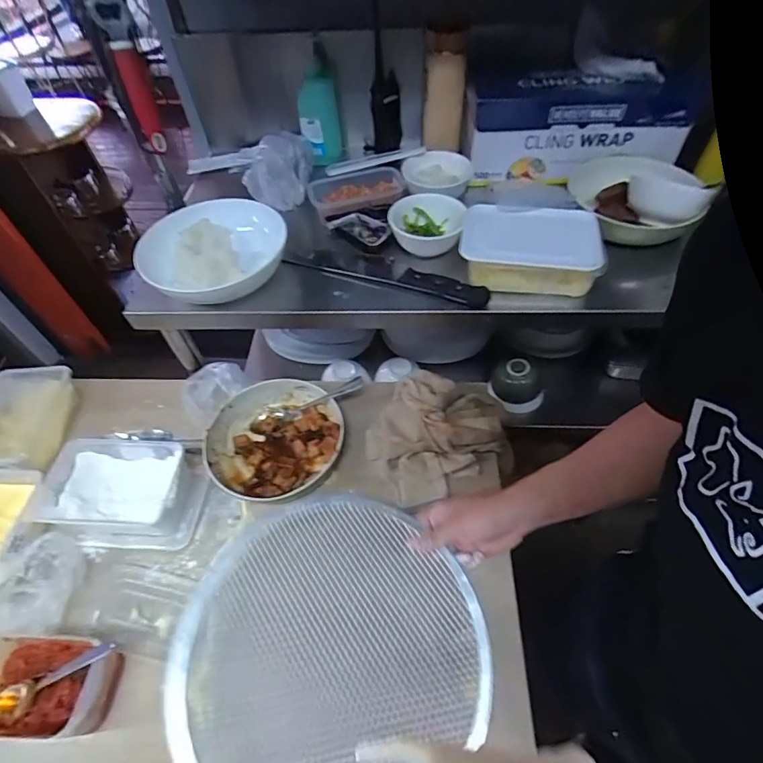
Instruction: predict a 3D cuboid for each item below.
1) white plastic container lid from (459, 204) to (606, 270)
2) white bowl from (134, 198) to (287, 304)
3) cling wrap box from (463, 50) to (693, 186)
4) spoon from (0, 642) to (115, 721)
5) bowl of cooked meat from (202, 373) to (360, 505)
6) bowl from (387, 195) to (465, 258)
[{"bbox_3d":[0.204,-0.208,0.615,0.183,0.019,0.130,3,52,5],"label":"white plastic container lid"},{"bbox_3d":[-0.242,-0.194,0.654,0.193,0.053,0.206,-5,52,-2],"label":"white bowl"},{"bbox_3d":[0.328,-0.447,0.756,0.351,0.155,0.122,0,52,2],"label":"cling wrap box"},{"bbox_3d":[-0.356,0.322,0.473,0.173,0.021,0.033,-32,52,13],"label":"spoon"},{"bbox_3d":[-0.156,0.085,0.661,0.196,0.058,0.197,-1,52,1],"label":"bowl of cooked meat"},{"bbox_3d":[0.069,-0.240,0.677,0.111,0.048,0.111,-1,52,1],"label":"bowl"}]

